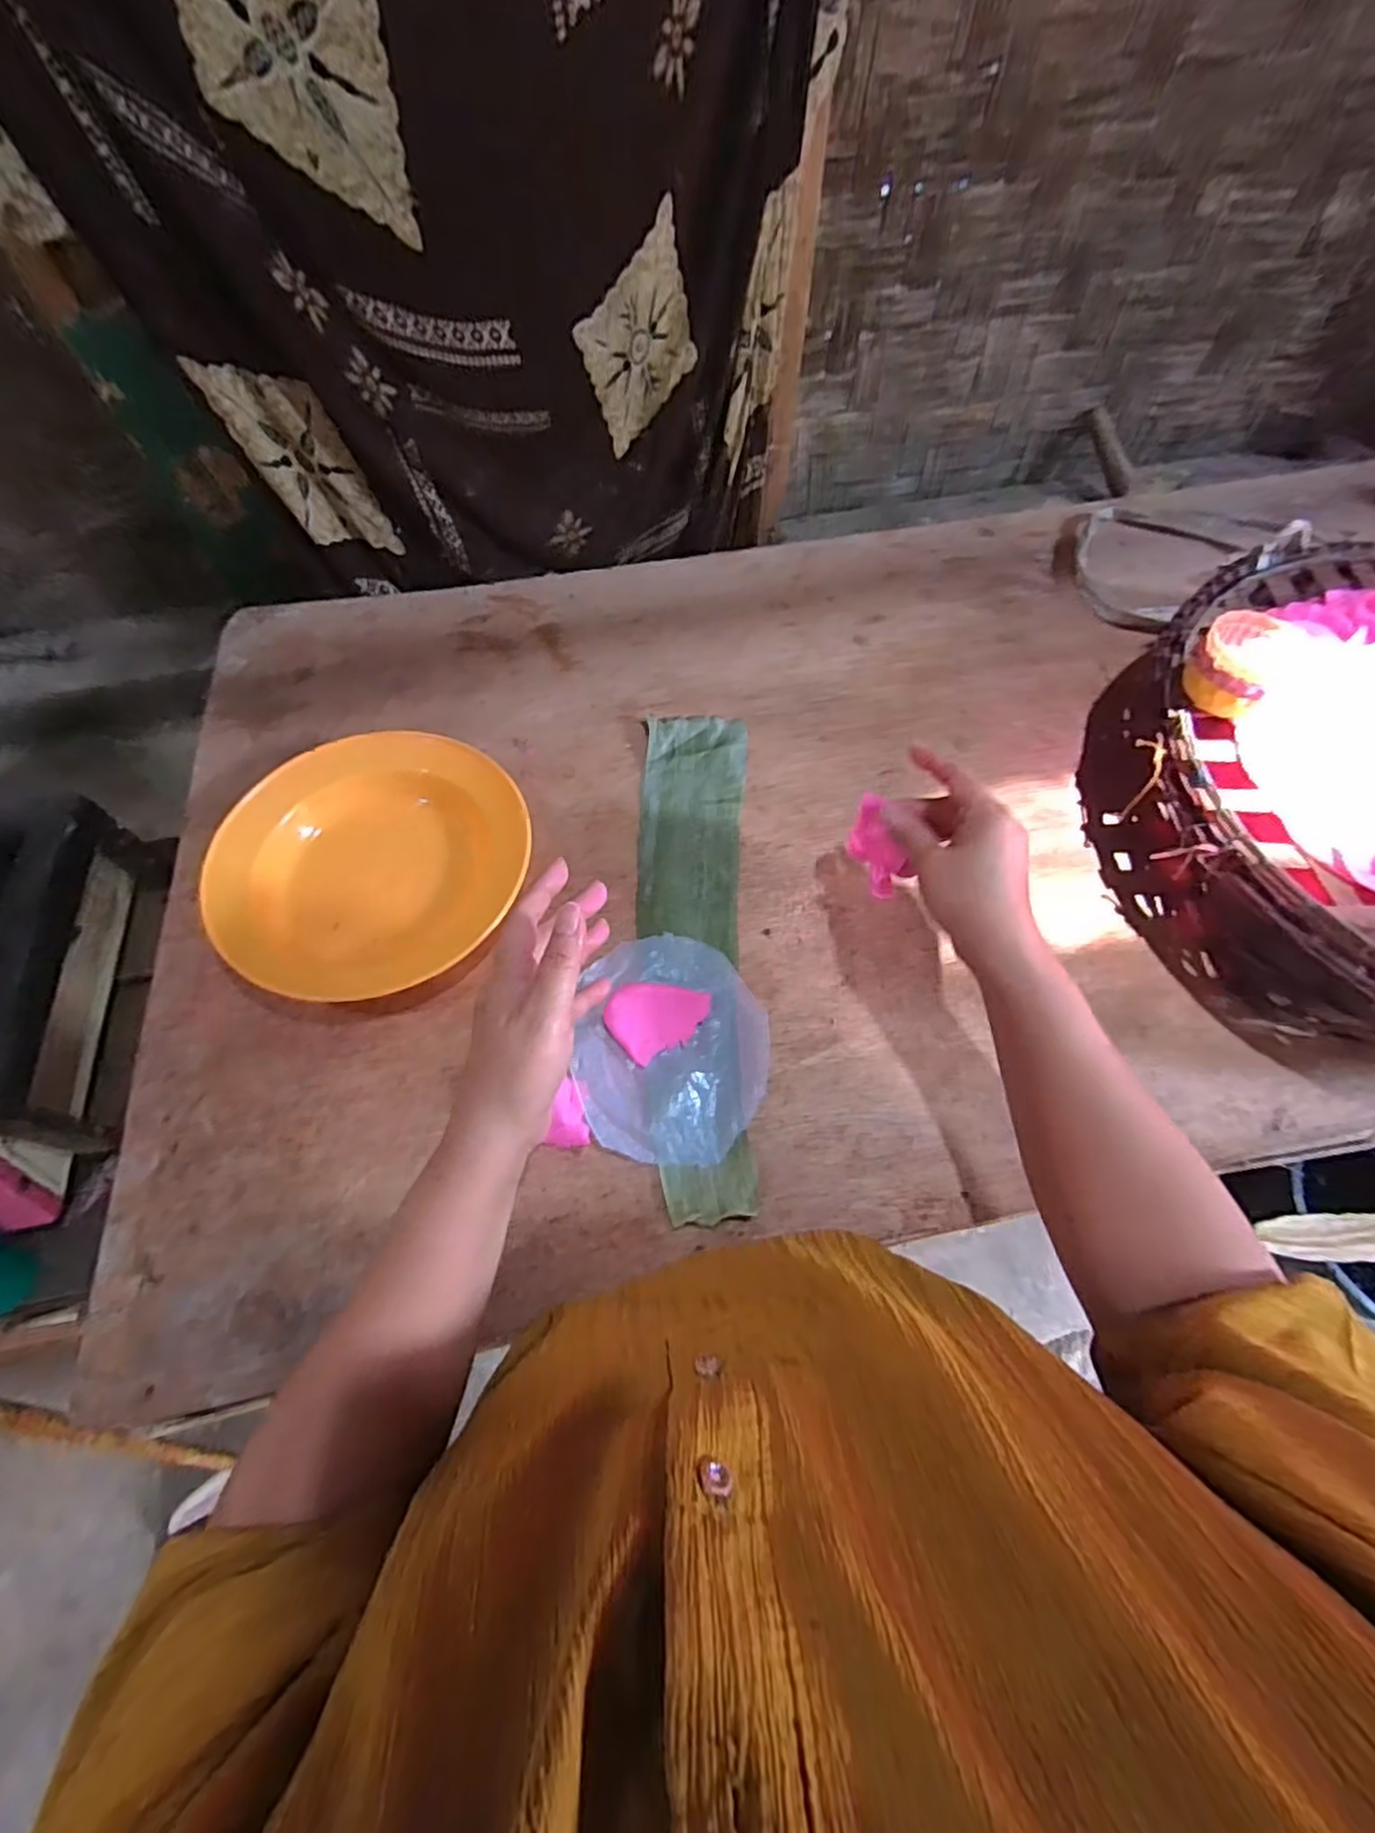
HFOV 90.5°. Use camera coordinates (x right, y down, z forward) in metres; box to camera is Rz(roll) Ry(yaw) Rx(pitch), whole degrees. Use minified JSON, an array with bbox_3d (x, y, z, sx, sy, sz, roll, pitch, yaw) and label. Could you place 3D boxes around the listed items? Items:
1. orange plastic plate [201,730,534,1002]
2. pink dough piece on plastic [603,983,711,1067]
[{"bbox_3d":[-0.228,-0.040,0.497,0.196,0.044,0.218,34,68,16],"label":"orange plastic plate"},{"bbox_3d":[-0.020,0.065,0.462,0.066,0.005,0.051,-29,67,-14],"label":"pink dough piece on plastic"}]

